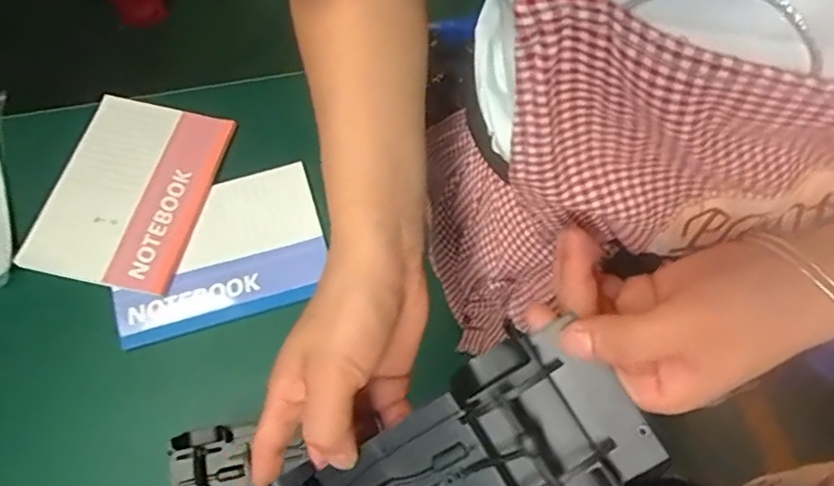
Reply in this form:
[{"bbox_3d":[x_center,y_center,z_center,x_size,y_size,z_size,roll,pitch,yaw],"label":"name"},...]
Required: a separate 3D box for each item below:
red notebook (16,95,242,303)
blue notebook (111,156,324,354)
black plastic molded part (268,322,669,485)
[{"bbox_3d":[-0.279,-0.053,0.578,0.142,0.013,0.193,13,65,4],"label":"red notebook"},{"bbox_3d":[-0.190,0.006,0.564,0.192,0.011,0.135,-15,73,-10],"label":"blue notebook"},{"bbox_3d":[0.006,0.110,0.276,0.190,0.025,0.075,-34,67,13],"label":"black plastic molded part"}]

